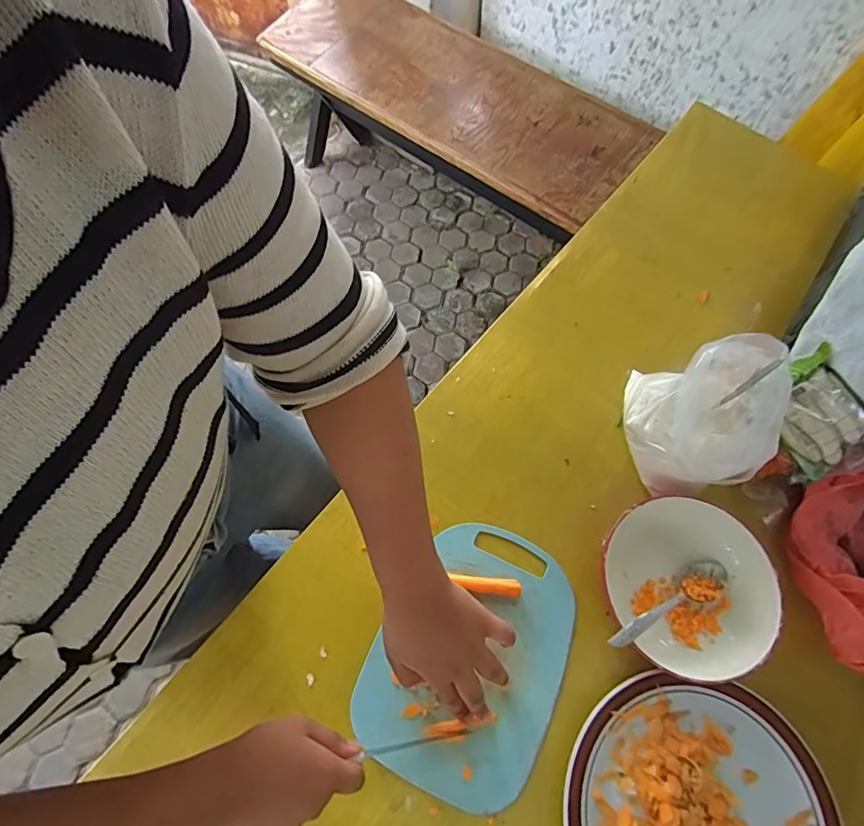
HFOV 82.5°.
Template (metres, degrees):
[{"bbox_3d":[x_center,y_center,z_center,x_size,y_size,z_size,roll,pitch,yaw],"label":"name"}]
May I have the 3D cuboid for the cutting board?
[{"bbox_3d":[0.041,0.242,0.502,0.181,0.009,0.246,24,67,10],"label":"cutting board"}]

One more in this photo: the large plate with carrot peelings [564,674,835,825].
[{"bbox_3d":[0.241,0.366,0.438,0.231,0.022,0.221,0,65,0],"label":"large plate with carrot peelings"}]

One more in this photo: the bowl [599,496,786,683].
[{"bbox_3d":[0.258,0.177,0.507,0.165,0.050,0.163,-2,65,-1],"label":"bowl"}]

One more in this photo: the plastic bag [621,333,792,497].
[{"bbox_3d":[0.282,0.007,0.528,0.125,0.154,0.132,23,67,10],"label":"plastic bag"}]

